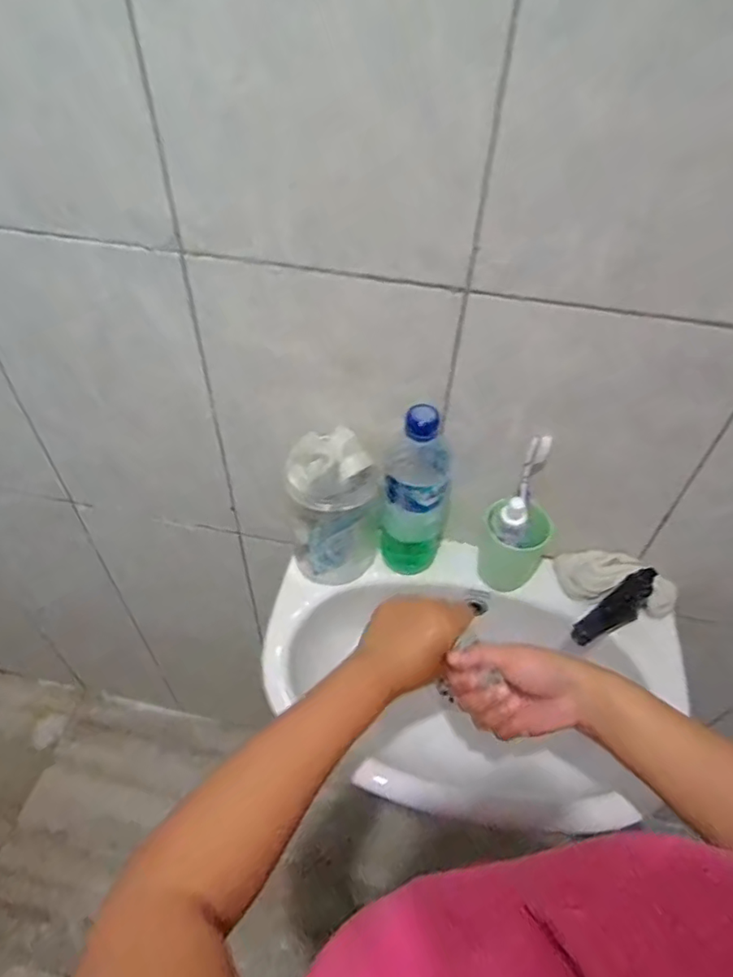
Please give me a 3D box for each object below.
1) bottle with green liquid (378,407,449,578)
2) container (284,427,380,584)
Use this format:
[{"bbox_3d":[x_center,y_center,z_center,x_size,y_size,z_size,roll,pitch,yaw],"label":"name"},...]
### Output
[{"bbox_3d":[0.053,0.008,0.610,0.070,0.229,0.074,10,48,6],"label":"bottle with green liquid"},{"bbox_3d":[-0.035,0.029,0.624,0.099,0.182,0.075,2,48,-1],"label":"container"}]

